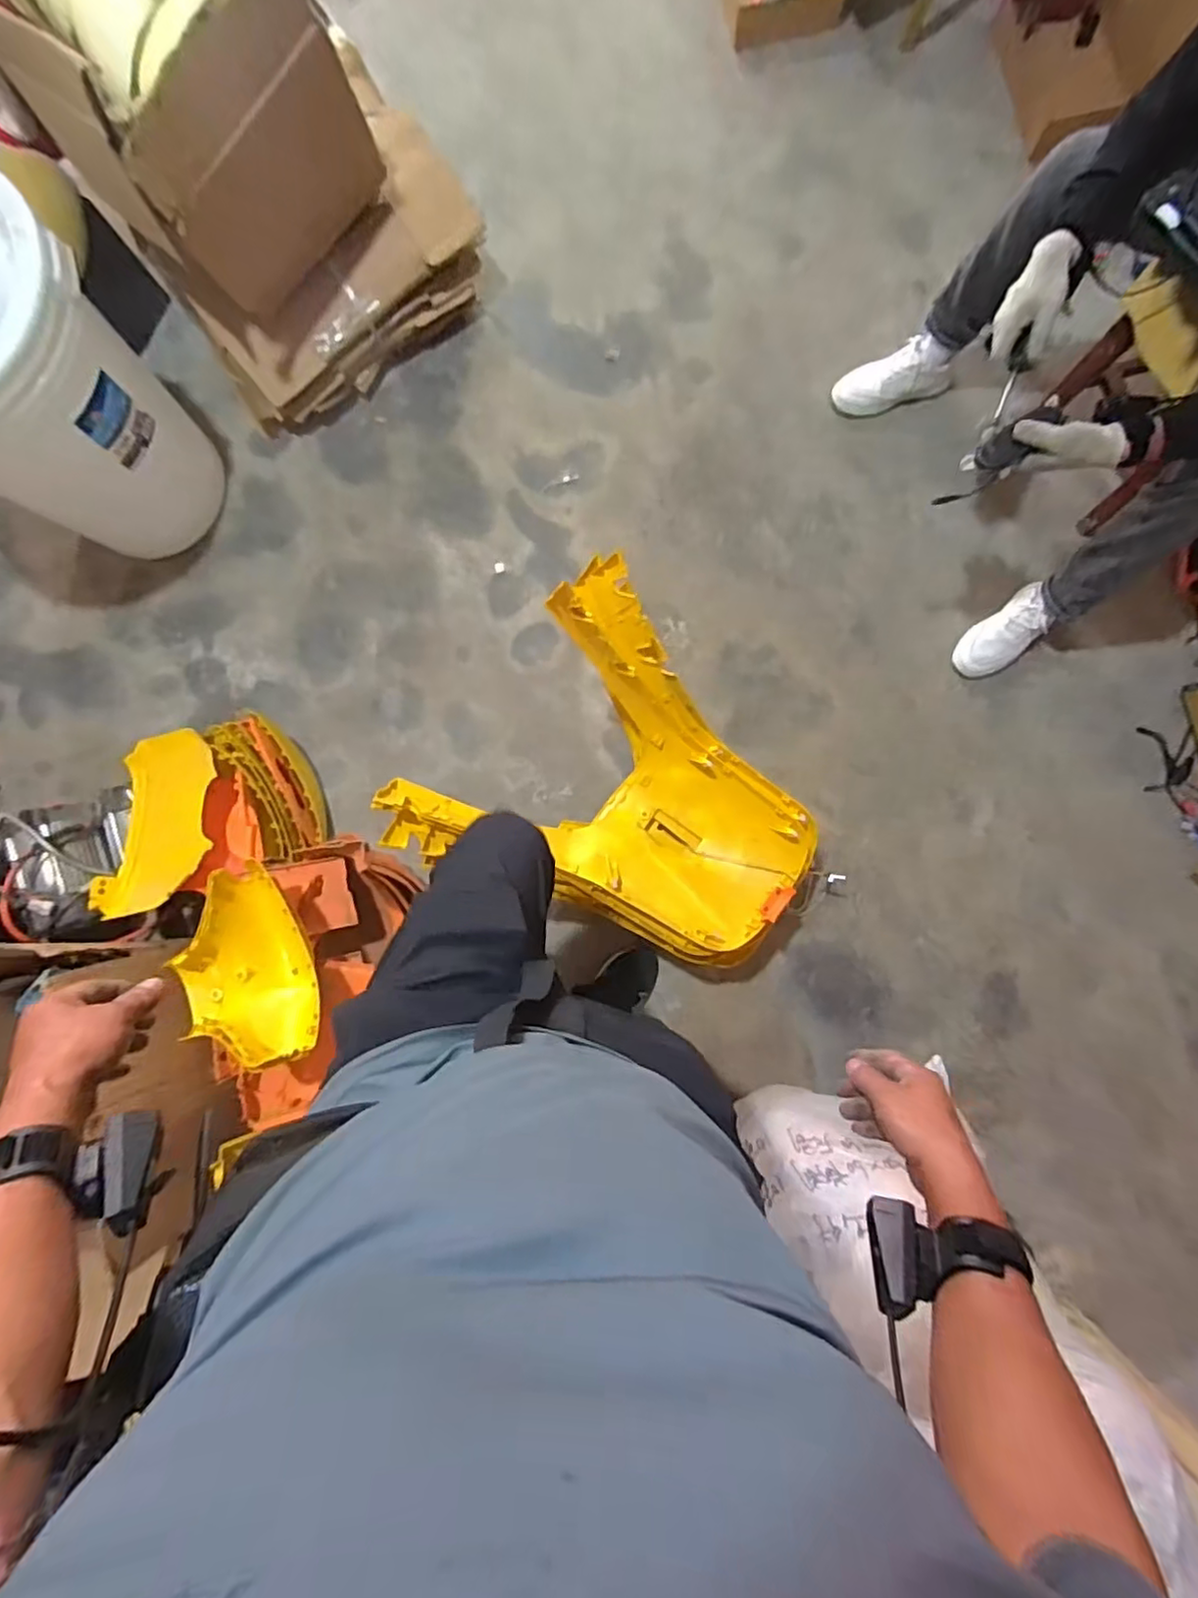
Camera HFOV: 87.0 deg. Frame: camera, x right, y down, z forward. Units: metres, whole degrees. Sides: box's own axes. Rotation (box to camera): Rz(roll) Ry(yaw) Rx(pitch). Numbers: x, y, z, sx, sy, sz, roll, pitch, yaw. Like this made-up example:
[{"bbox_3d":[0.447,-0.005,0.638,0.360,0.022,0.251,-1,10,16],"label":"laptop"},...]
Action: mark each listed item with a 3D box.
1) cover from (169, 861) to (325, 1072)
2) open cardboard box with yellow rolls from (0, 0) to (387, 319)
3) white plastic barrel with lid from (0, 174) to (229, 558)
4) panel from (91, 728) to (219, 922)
[{"bbox_3d":[-0.557,0.265,0.968,0.190,0.101,0.295,-21,84,1],"label":"cover"},{"bbox_3d":[-0.750,-1.242,1.028,0.380,0.423,0.582,-45,85,-2],"label":"open cardboard box with yellow rolls"},{"bbox_3d":[-1.052,-0.744,1.195,0.392,0.542,0.420,25,87,5],"label":"white plastic barrel with lid"},{"bbox_3d":[-0.800,0.039,1.151,0.190,0.072,0.334,4,85,3],"label":"panel"}]

